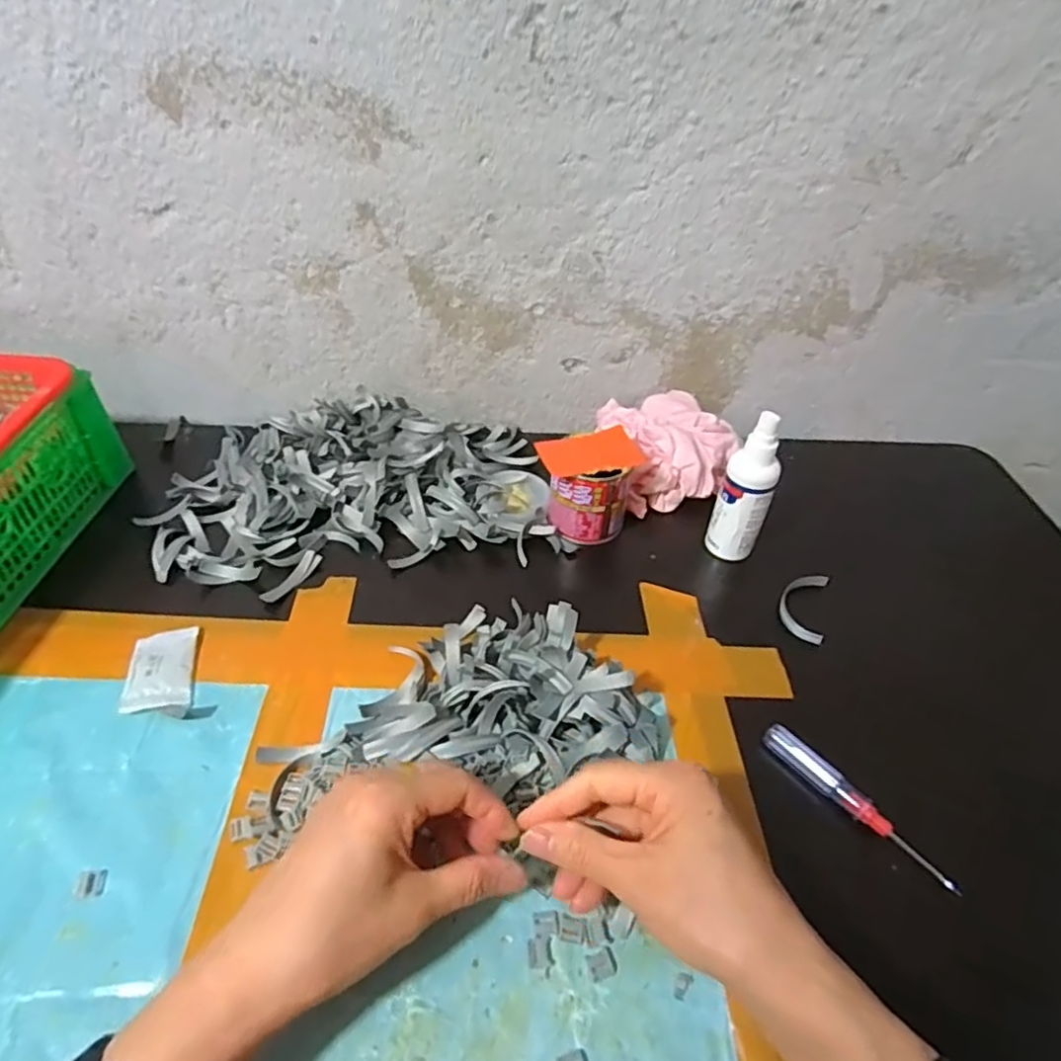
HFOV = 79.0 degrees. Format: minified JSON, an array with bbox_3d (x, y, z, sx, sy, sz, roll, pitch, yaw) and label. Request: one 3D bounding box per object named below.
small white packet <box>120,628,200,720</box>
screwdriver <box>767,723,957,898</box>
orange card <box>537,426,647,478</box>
[{"bbox_3d":[-0.245,0.093,0.429,0.040,0.010,0.072,-7,43,-11],"label":"small white packet"},{"bbox_3d":[0.192,0.161,0.382,0.012,0.016,0.119,-28,51,-30],"label":"screwdriver"},{"bbox_3d":[0.049,-0.062,0.517,0.077,0.004,0.046,-16,53,-17],"label":"orange card"}]

